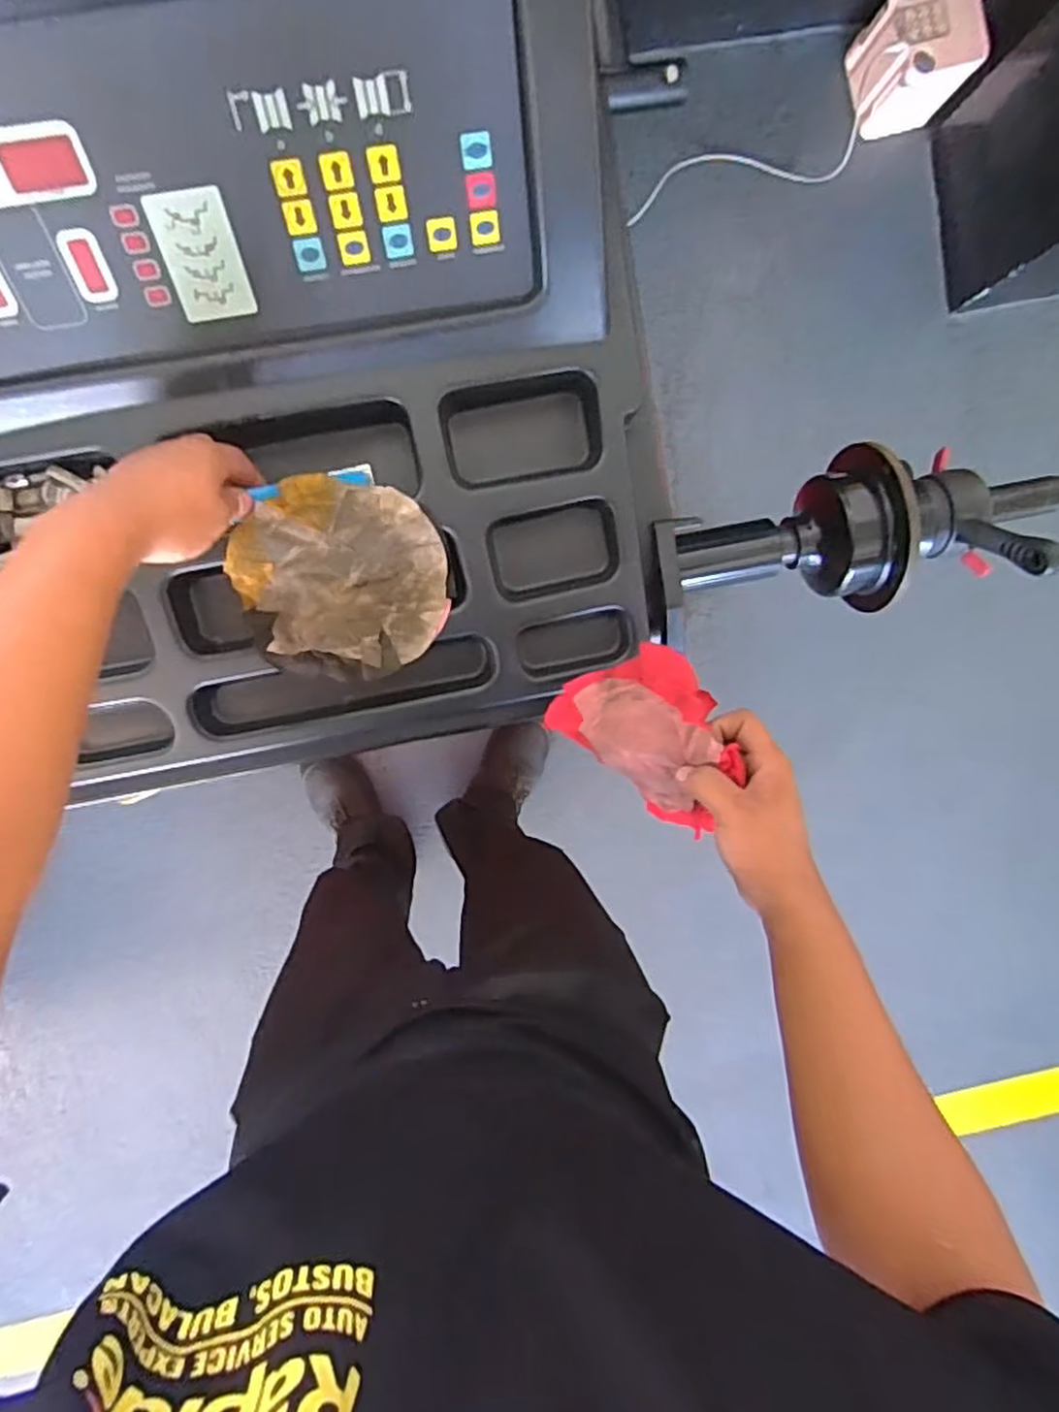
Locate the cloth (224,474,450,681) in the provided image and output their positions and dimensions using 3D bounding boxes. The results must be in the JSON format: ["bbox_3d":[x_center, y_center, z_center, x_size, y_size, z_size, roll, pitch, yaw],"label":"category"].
[{"bbox_3d":[-0.146,-0.094,0.554,0.157,0.046,0.145,-1,97,-5],"label":"cloth"}]

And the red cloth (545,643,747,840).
[{"bbox_3d":[0.101,0.024,0.533,0.143,0.098,0.098,39,92,-8],"label":"red cloth"}]

